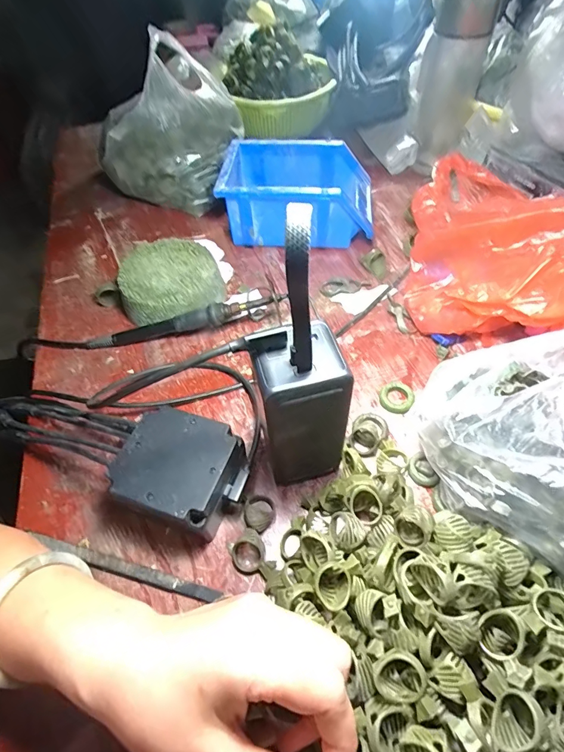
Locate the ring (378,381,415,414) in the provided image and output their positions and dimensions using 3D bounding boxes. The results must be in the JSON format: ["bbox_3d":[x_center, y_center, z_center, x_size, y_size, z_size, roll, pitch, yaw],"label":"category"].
[{"bbox_3d":[0.104,0.020,0.368,0.030,0.011,0.030,-2,53,3],"label":"ring"}]

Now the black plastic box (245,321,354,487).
[{"bbox_3d":[0.012,0.027,0.285,0.054,0.142,0.047,-14,53,-5],"label":"black plastic box"}]

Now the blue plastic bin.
[{"bbox_3d":[0.021,-0.229,0.512,0.178,0.076,0.134,2,54,7],"label":"blue plastic bin"}]

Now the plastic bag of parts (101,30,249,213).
[{"bbox_3d":[-0.144,-0.331,0.536,0.150,0.161,0.136,10,55,13],"label":"plastic bag of parts"}]

